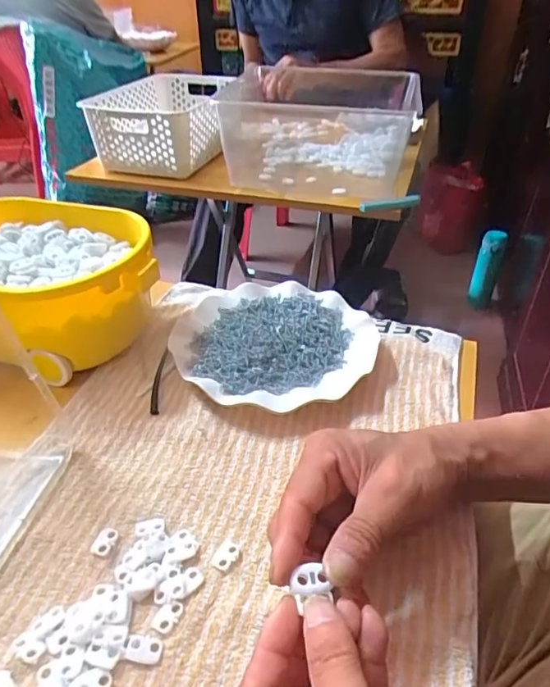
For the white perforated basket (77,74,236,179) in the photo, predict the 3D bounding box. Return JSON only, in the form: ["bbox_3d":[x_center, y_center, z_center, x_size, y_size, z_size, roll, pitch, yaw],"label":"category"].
[{"bbox_3d":[-0.202,-0.428,0.959,0.215,0.109,0.319,5,38,7],"label":"white perforated basket"}]

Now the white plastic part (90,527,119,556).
[{"bbox_3d":[-0.111,0.129,0.324,0.014,0.004,0.018,10,39,15],"label":"white plastic part"}]

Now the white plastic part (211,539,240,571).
[{"bbox_3d":[-0.031,0.134,0.316,0.014,0.004,0.020,17,41,23],"label":"white plastic part"}]

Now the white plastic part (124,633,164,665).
[{"bbox_3d":[-0.072,0.167,0.273,0.020,0.004,0.013,5,38,9],"label":"white plastic part"}]

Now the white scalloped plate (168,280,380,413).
[{"bbox_3d":[0.001,-0.004,0.484,0.185,0.025,0.185,-1,37,1],"label":"white scalloped plate"}]

